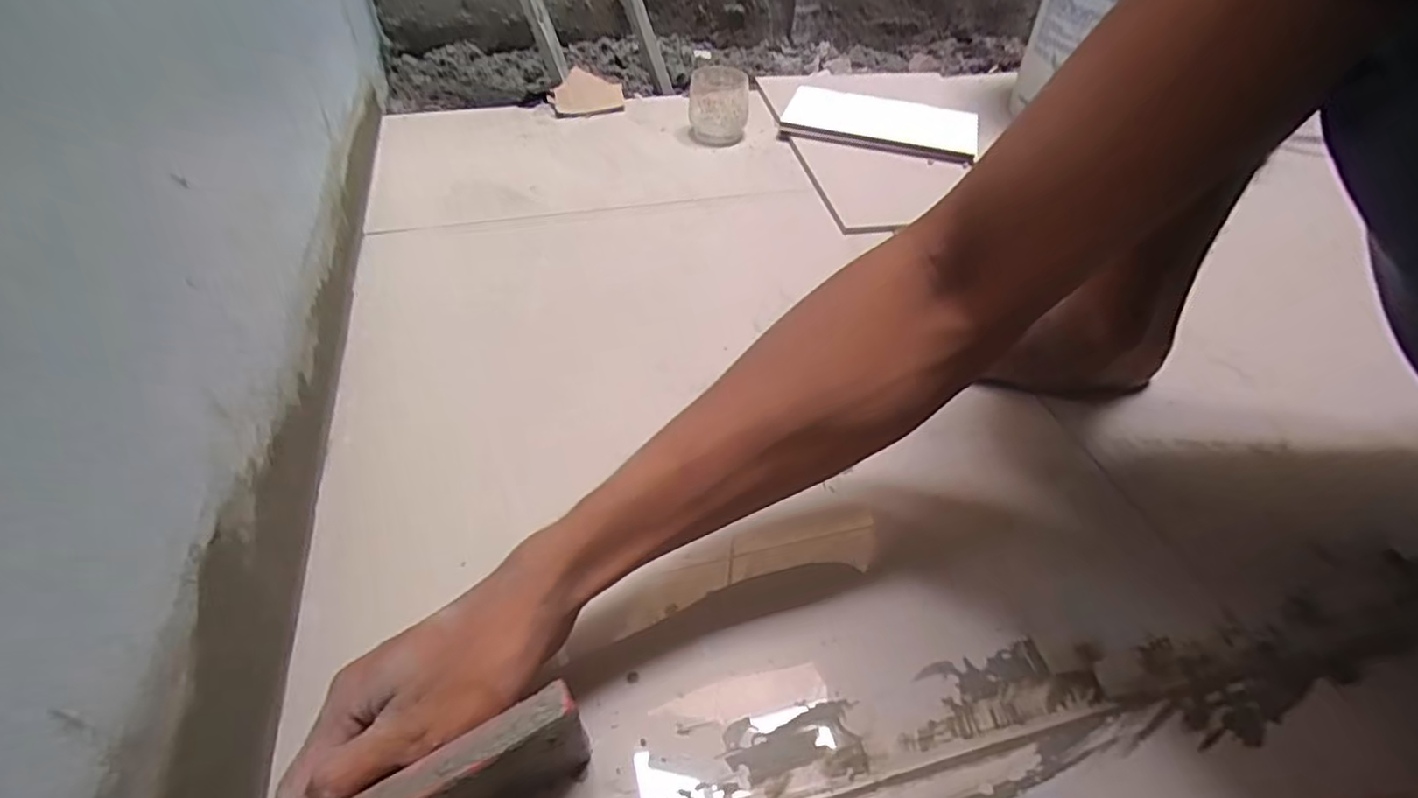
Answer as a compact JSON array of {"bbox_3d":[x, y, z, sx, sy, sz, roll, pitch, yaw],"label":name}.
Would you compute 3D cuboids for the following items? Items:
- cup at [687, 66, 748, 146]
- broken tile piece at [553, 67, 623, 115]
[{"bbox_3d":[0.013,-0.376,0.829,0.073,0.081,0.070,2,45,-2],"label":"cup"},{"bbox_3d":[-0.170,-0.426,0.892,0.092,0.017,0.064,-21,85,-10],"label":"broken tile piece"}]

